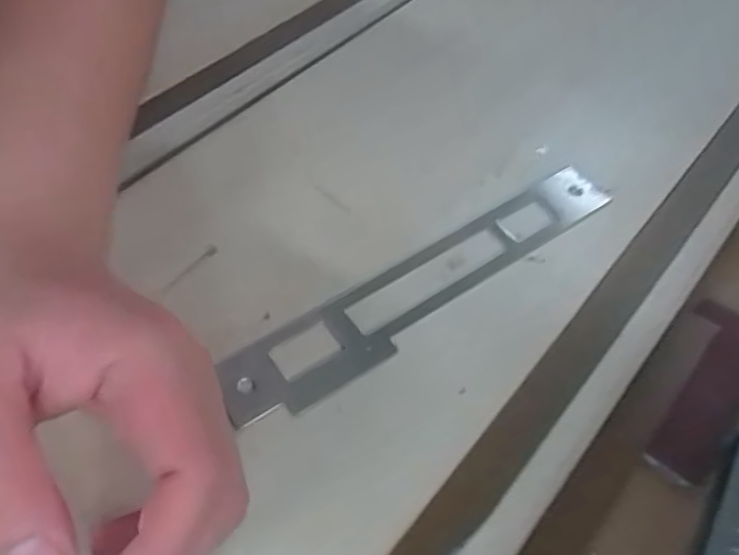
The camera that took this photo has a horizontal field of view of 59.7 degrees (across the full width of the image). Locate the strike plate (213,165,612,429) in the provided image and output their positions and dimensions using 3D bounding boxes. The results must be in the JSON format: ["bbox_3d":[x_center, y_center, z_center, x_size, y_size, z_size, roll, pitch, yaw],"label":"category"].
[{"bbox_3d":[0.031,0.000,0.300,0.215,0.004,0.038,-30,59,-23],"label":"strike plate"}]

